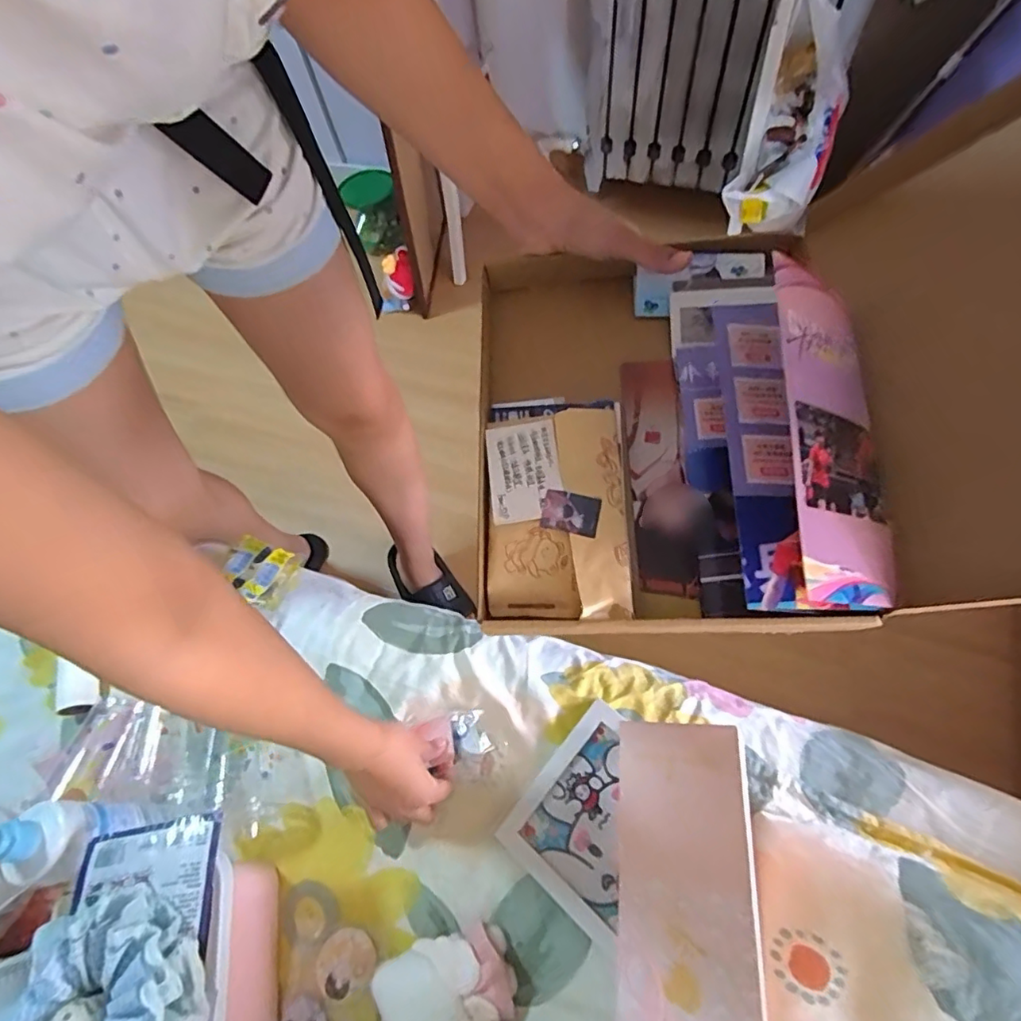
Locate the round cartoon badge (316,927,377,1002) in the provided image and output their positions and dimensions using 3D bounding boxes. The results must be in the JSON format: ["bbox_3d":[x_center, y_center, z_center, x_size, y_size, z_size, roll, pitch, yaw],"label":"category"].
[{"bbox_3d":[-0.159,0.439,0.542,0.056,0.011,0.054,1,70,-2],"label":"round cartoon badge"}]

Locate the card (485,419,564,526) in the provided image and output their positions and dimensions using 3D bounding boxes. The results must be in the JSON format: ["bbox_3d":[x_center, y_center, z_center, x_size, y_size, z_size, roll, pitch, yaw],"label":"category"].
[{"bbox_3d":[0.010,-0.030,0.411,0.051,0.004,0.079,-9,66,6],"label":"card"}]

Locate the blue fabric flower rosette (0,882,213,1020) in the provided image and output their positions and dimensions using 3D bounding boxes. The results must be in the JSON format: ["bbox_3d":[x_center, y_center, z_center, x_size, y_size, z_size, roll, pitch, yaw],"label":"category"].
[{"bbox_3d":[-0.287,0.350,0.386,0.126,0.045,0.137,0,51,0],"label":"blue fabric flower rosette"}]

